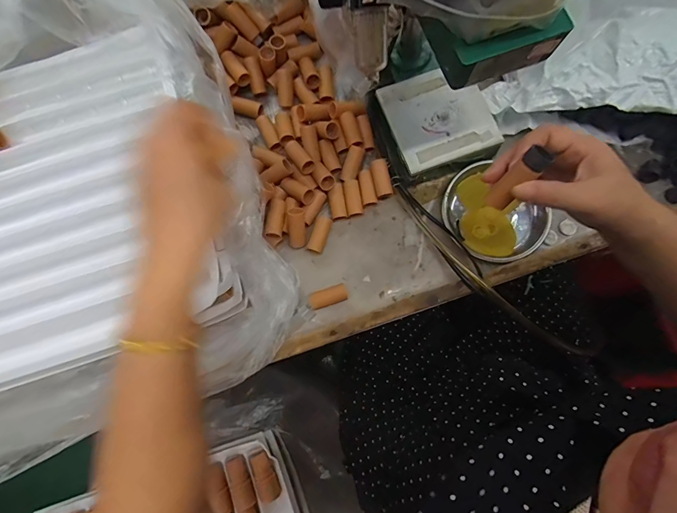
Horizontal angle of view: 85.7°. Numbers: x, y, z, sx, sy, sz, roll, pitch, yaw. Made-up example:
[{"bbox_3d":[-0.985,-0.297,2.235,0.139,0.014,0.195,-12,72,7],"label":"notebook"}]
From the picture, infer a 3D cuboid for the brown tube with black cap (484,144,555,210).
[{"bbox_3d":[0.148,-0.063,0.301,0.018,0.057,0.016,46,42,8],"label":"brown tube with black cap"}]

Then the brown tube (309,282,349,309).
[{"bbox_3d":[-0.012,0.049,0.449,0.047,0.016,0.021,-19,80,-2],"label":"brown tube"}]

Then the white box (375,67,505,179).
[{"bbox_3d":[0.127,-0.169,0.458,0.123,0.037,0.120,-20,80,-2],"label":"white box"}]

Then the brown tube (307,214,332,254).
[{"bbox_3d":[-0.023,-0.027,0.462,0.020,0.014,0.048,16,80,4],"label":"brown tube"}]

